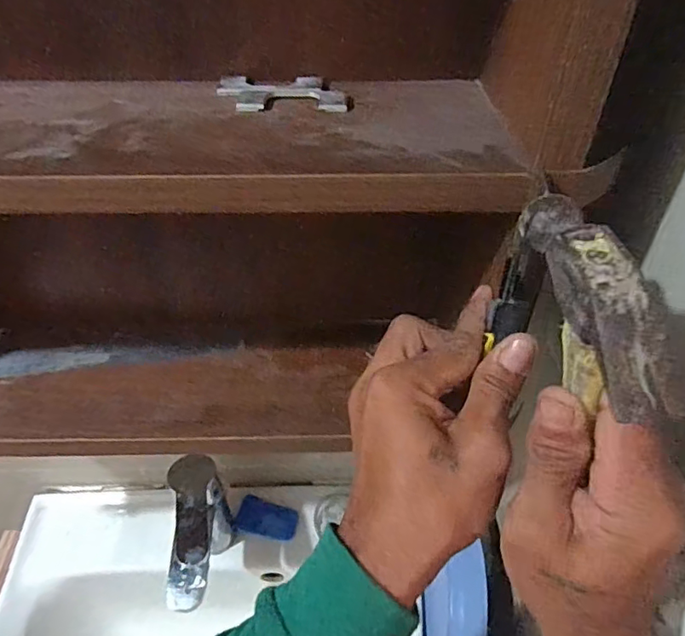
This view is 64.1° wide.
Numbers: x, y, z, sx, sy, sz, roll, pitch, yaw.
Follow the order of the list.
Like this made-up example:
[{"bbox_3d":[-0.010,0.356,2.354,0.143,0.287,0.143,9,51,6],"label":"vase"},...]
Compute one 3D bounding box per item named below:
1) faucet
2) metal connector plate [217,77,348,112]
[{"bbox_3d":[-0.149,0.240,0.572,0.055,0.149,0.131,-4,42,-5],"label":"faucet"},{"bbox_3d":[-0.036,-0.132,0.324,0.075,0.007,0.041,-1,42,-2],"label":"metal connector plate"}]

